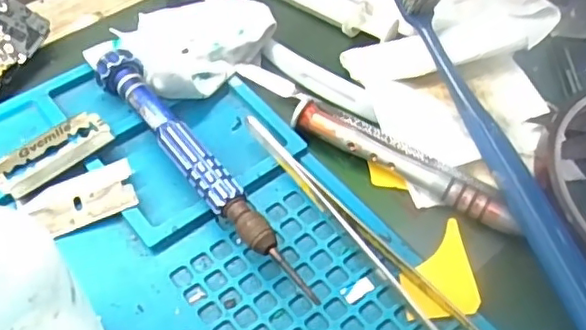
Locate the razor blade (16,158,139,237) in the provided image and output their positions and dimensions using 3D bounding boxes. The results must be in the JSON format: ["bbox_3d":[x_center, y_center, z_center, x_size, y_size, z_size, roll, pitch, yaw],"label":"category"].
[{"bbox_3d":[-0.073,0.012,0.209,0.037,0.004,0.019,-23,62,-12],"label":"razor blade"}]

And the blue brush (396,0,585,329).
[{"bbox_3d":[0.077,-0.001,0.211,0.013,0.031,0.182,-14,57,-14],"label":"blue brush"}]

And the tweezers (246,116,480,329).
[{"bbox_3d":[0.027,0.028,0.201,0.014,0.011,0.126,-34,64,-25],"label":"tweezers"}]

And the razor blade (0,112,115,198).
[{"bbox_3d":[-0.087,-0.005,0.218,0.042,0.004,0.020,-35,57,-22],"label":"razor blade"}]

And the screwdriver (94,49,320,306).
[{"bbox_3d":[-0.031,0.001,0.213,0.019,0.017,0.119,-34,64,-25],"label":"screwdriver"}]

